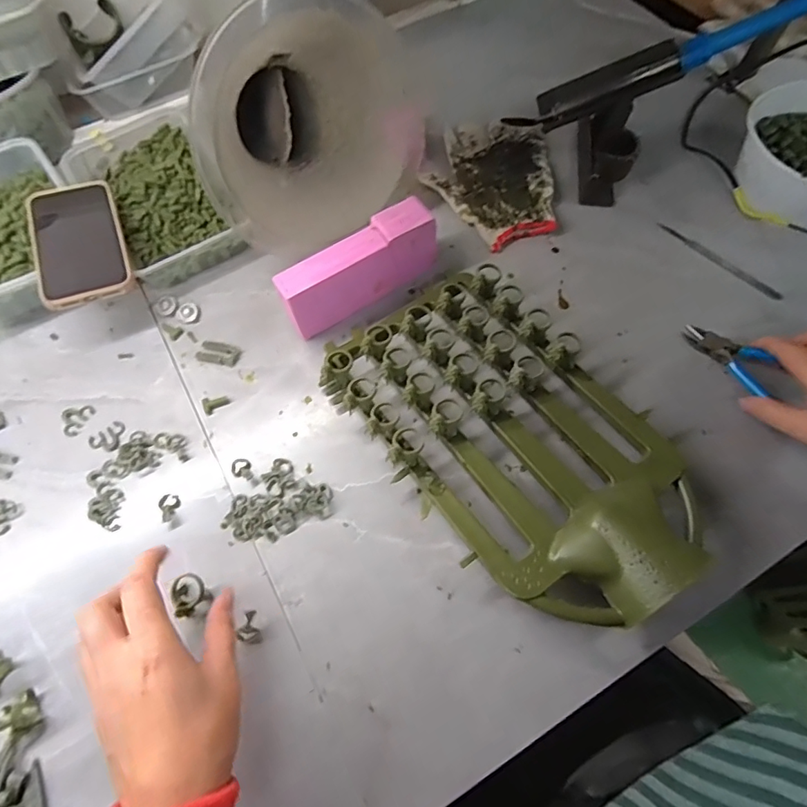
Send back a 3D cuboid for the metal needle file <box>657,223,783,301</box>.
[{"bbox_3d":[0.334,-0.152,0.521,0.009,0.004,0.141,-40,70,-16],"label":"metal needle file"}]

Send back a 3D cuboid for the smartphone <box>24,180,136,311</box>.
[{"bbox_3d":[-0.315,-0.160,0.474,0.079,0.014,0.157,-23,66,-9],"label":"smartphone"}]

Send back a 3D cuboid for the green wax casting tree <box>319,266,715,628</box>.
[{"bbox_3d":[0.090,0.013,0.411,0.211,0.069,0.328,-33,68,-13],"label":"green wax casting tree"}]

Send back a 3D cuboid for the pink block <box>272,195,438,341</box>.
[{"bbox_3d":[-0.043,-0.130,0.483,0.161,0.070,0.042,-33,68,-14],"label":"pink block"}]

